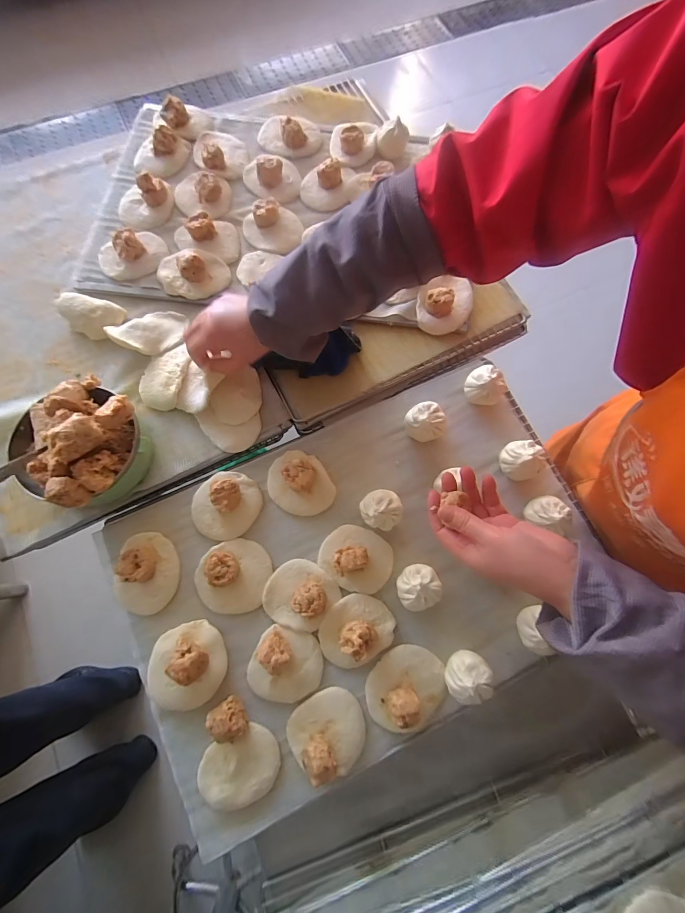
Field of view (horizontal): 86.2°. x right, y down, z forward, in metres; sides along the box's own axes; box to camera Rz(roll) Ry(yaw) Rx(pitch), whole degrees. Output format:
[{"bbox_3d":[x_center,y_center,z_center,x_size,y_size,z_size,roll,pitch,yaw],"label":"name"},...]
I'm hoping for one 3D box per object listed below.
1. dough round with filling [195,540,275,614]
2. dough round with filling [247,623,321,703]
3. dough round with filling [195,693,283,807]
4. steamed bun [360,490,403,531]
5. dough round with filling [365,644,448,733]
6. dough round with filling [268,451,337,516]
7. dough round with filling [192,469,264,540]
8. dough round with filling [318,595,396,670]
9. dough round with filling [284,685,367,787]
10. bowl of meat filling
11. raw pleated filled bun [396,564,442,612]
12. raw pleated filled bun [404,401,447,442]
[{"bbox_3d":[-0.137,0.149,0.453,0.091,0.030,0.086,0,74,-2],"label":"dough round with filling"},{"bbox_3d":[-0.068,0.247,0.424,0.083,0.037,0.079,0,74,-2],"label":"dough round with filling"},{"bbox_3d":[-0.125,0.338,0.405,0.087,0.033,0.101,-43,80,-12],"label":"dough round with filling"},{"bbox_3d":[0.049,0.067,0.470,0.050,0.047,0.049,0,74,-2],"label":"steamed bun"},{"bbox_3d":[0.076,0.271,0.422,0.095,0.034,0.080,-23,76,-8],"label":"dough round with filling"},{"bbox_3d":[-0.058,0.035,0.484,0.077,0.034,0.089,-29,77,-9],"label":"dough round with filling"},{"bbox_3d":[-0.154,0.062,0.475,0.081,0.030,0.089,0,74,-2],"label":"dough round with filling"},{"bbox_3d":[0.016,0.209,0.435,0.090,0.035,0.075,-34,78,-10],"label":"dough round with filling"},{"bbox_3d":[-0.018,0.310,0.410,0.084,0.040,0.078,0,74,-2],"label":"dough round with filling"},{"bbox_3d":[-0.314,-0.020,0.443,0.155,0.116,0.136,33,76,7],"label":"bowl of meat filling"},{"bbox_3d":[0.093,0.160,0.450,0.052,0.041,0.050,0,74,-2],"label":"raw pleated filled bun"},{"bbox_3d":[0.115,-0.047,0.507,0.047,0.034,0.051,0,74,-2],"label":"raw pleated filled bun"}]

